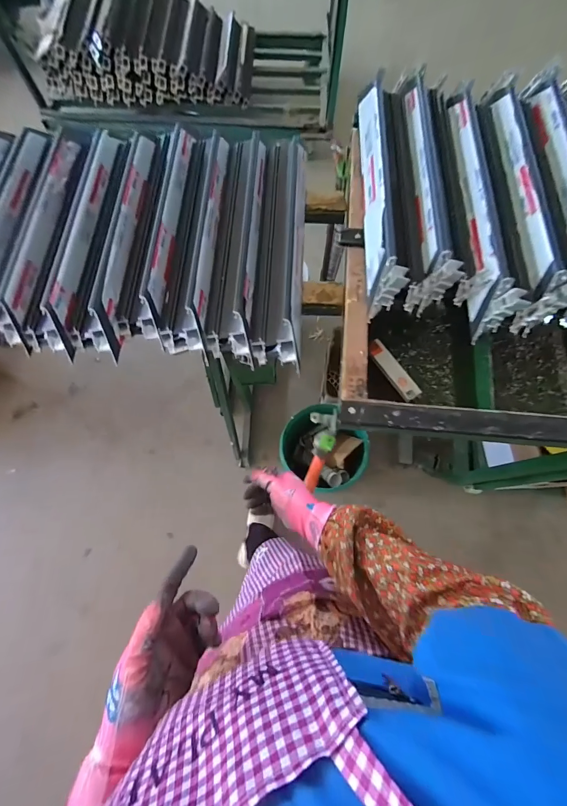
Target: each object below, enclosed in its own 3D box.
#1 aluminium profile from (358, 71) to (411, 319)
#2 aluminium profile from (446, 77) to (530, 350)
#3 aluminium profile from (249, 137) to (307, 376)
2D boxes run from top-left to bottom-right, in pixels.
[{"bbox_3d":[0.180,-0.397,0.611,0.063,0.071,0.517,2,72,1],"label":"aluminium profile"},{"bbox_3d":[0.338,-0.359,0.593,0.074,0.064,0.507,-1,72,0],"label":"aluminium profile"},{"bbox_3d":[-0.001,-0.317,0.656,0.091,0.062,0.515,2,72,1],"label":"aluminium profile"}]

